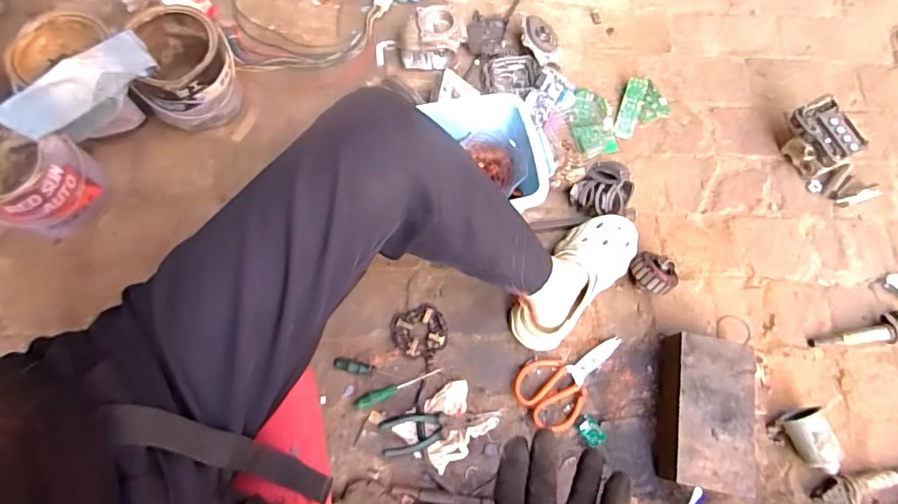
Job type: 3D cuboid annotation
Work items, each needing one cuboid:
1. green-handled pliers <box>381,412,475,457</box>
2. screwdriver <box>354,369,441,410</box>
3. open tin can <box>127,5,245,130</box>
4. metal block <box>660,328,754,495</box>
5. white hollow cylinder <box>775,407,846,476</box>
[{"bbox_3d":[-0.033,0.269,0.764,0.137,0.030,0.055,-13,72,-6],"label":"green-handled pliers"},{"bbox_3d":[-0.080,0.215,0.788,0.140,0.019,0.020,-21,73,-8],"label":"screwdriver"},{"bbox_3d":[-0.463,-0.324,0.897,0.156,0.149,0.169,0,72,-1],"label":"open tin can"},{"bbox_3d":[0.394,0.243,0.769,0.128,0.064,0.218,11,72,2],"label":"metal block"},{"bbox_3d":[0.547,0.282,0.754,0.056,0.061,0.090,-23,74,-9],"label":"white hollow cylinder"}]

